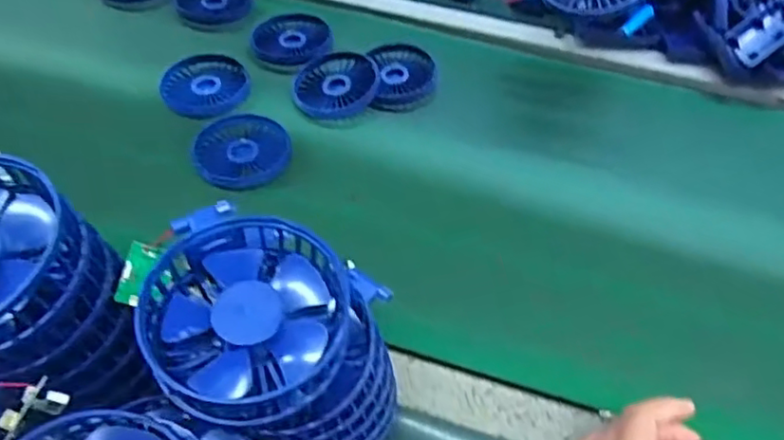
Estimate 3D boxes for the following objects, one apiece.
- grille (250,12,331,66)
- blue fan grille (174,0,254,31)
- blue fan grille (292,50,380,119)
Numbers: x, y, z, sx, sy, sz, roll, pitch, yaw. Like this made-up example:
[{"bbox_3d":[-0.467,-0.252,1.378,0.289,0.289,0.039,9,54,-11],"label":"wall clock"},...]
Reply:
[{"bbox_3d":[-0.110,-0.200,0.677,0.086,0.010,0.089,-1,50,-3],"label":"grille"},{"bbox_3d":[-0.210,-0.258,0.724,0.085,0.017,0.093,2,50,-2],"label":"blue fan grille"},{"bbox_3d":[-0.057,-0.140,0.630,0.084,0.018,0.088,2,50,-2],"label":"blue fan grille"}]

